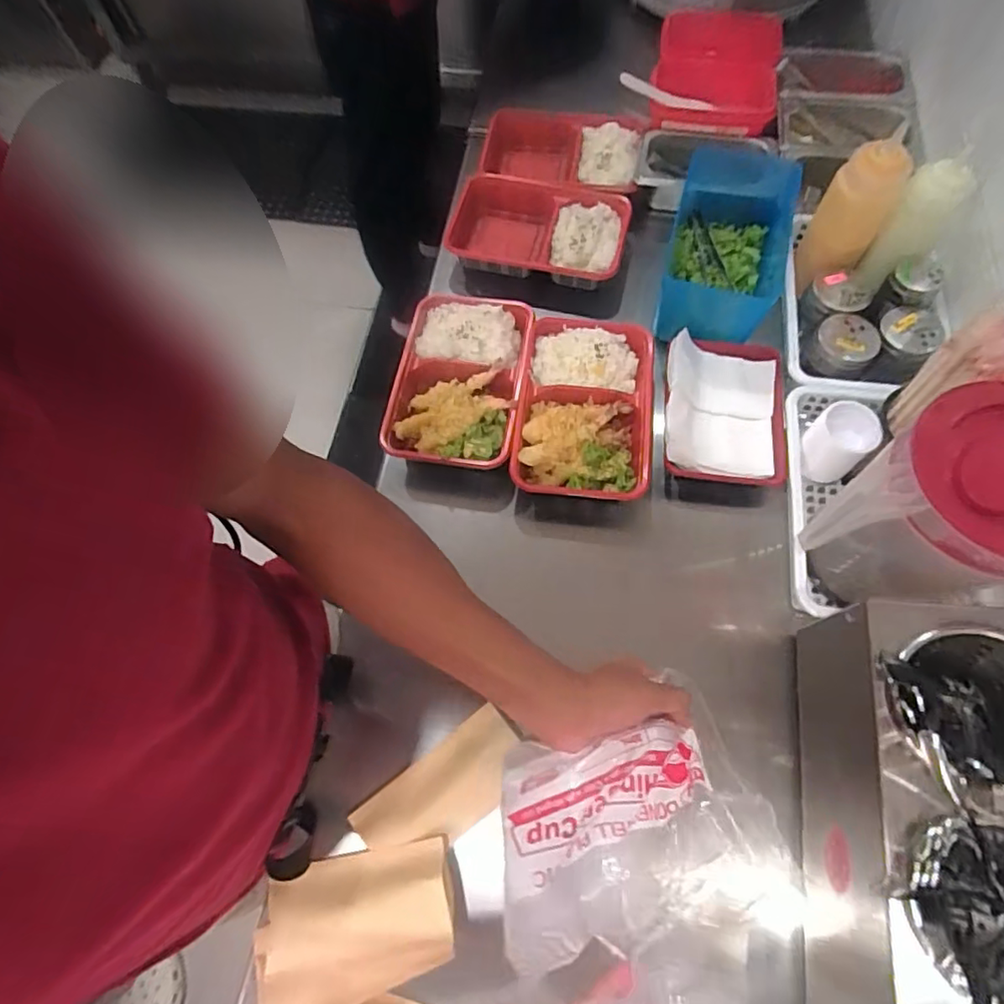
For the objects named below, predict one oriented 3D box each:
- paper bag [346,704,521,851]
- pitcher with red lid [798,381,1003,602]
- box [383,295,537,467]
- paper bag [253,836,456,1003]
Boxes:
[{"bbox_3d":[-0.052,0.258,0.521,0.154,0.012,0.075,-36,70,-12],"label":"paper bag"},{"bbox_3d":[0.344,0.018,0.484,0.140,0.213,0.129,-41,72,-14],"label":"pitcher with red lid"},{"bbox_3d":[-0.051,-0.138,0.666,0.146,0.039,0.216,8,68,6],"label":"box"},{"bbox_3d":[-0.120,0.346,0.480,0.171,0.032,0.102,-20,68,-6],"label":"paper bag"}]

